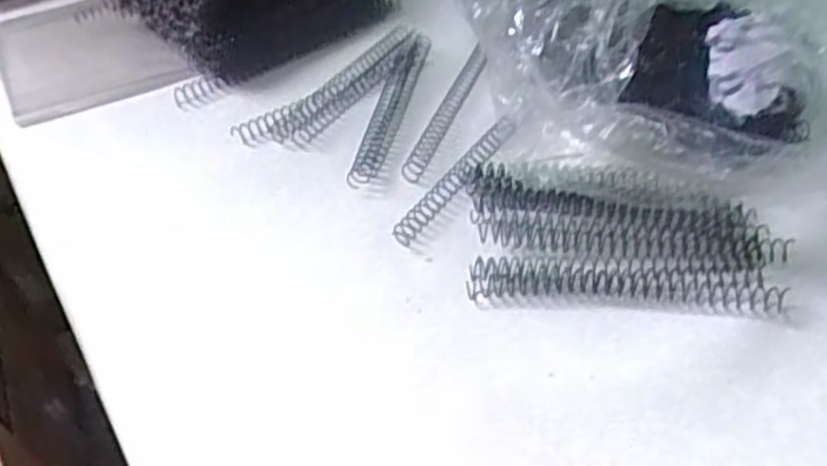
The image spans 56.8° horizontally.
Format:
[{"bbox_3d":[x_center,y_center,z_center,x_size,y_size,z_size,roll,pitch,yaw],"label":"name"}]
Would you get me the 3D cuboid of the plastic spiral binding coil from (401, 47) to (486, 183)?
[{"bbox_3d":[0.023,-0.081,0.511,0.011,0.010,0.135,13,50,18],"label":"plastic spiral binding coil"}]

